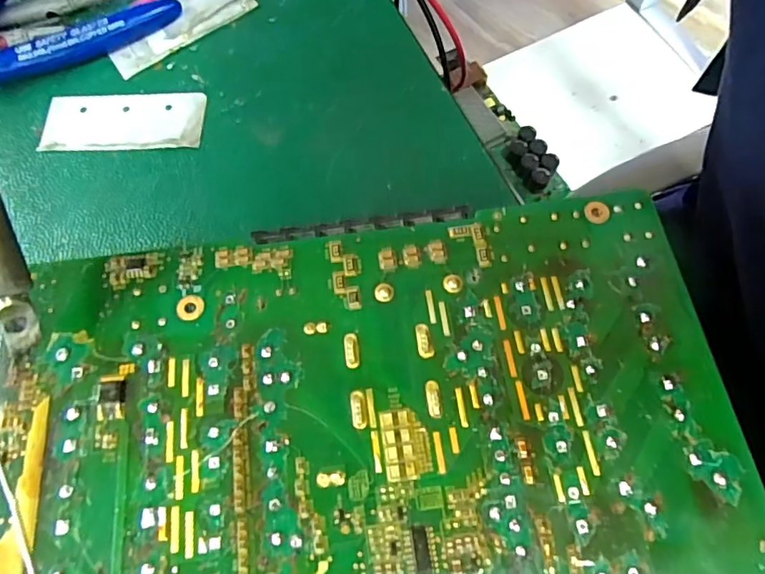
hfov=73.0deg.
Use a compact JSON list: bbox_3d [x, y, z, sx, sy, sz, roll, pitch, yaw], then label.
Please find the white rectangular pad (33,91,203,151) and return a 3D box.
[{"bbox_3d":[-0.111,-0.071,0.221,0.069,0.004,0.028,0,69,3],"label":"white rectangular pad"}]

